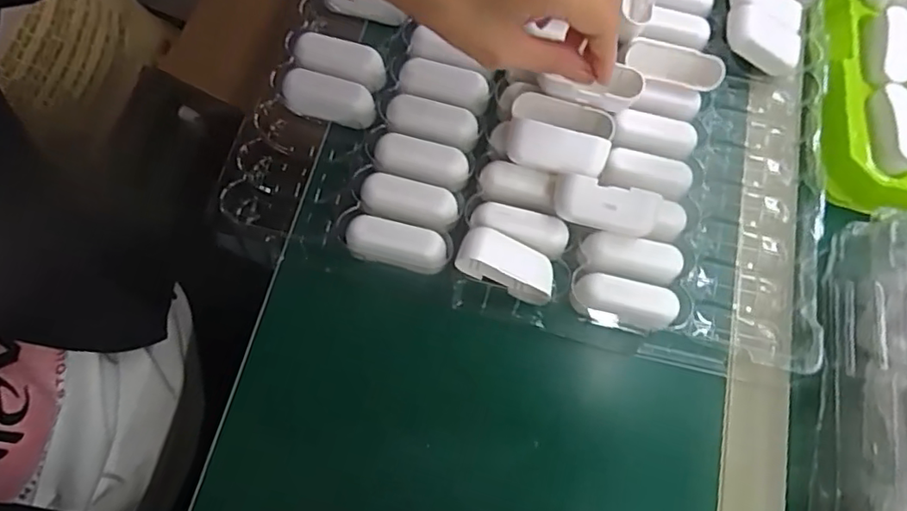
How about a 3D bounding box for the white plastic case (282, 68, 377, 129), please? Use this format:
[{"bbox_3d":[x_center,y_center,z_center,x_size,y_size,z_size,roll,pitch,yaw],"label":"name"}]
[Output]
[{"bbox_3d":[-0.085,-0.108,0.394,0.064,0.018,0.027,13,72,2],"label":"white plastic case"}]

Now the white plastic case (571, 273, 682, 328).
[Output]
[{"bbox_3d":[0.106,0.031,0.360,0.064,0.028,0.028,13,72,2],"label":"white plastic case"}]

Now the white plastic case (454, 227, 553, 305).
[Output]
[{"bbox_3d":[0.033,0.005,0.352,0.063,0.023,0.029,26,72,-15],"label":"white plastic case"}]

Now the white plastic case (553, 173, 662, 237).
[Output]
[{"bbox_3d":[0.095,-0.030,0.357,0.063,0.020,0.030,15,105,7],"label":"white plastic case"}]

